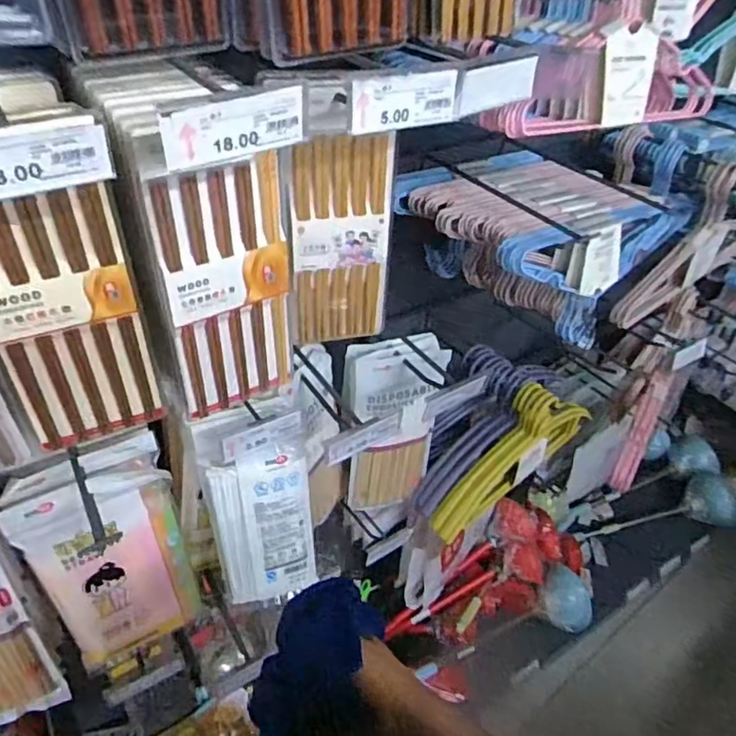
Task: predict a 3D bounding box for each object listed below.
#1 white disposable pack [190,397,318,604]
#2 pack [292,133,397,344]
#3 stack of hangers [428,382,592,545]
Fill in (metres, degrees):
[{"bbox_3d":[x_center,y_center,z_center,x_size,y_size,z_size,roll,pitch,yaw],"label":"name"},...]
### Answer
[{"bbox_3d":[-0.134,0.176,0.750,0.124,0.310,0.042,-10,33,-10],"label":"white disposable pack"},{"bbox_3d":[-0.027,-0.127,0.632,0.105,0.236,0.019,-7,40,-11],"label":"pack"},{"bbox_3d":[0.246,0.132,0.978,0.360,0.211,0.062,-27,47,-31],"label":"stack of hangers"}]

